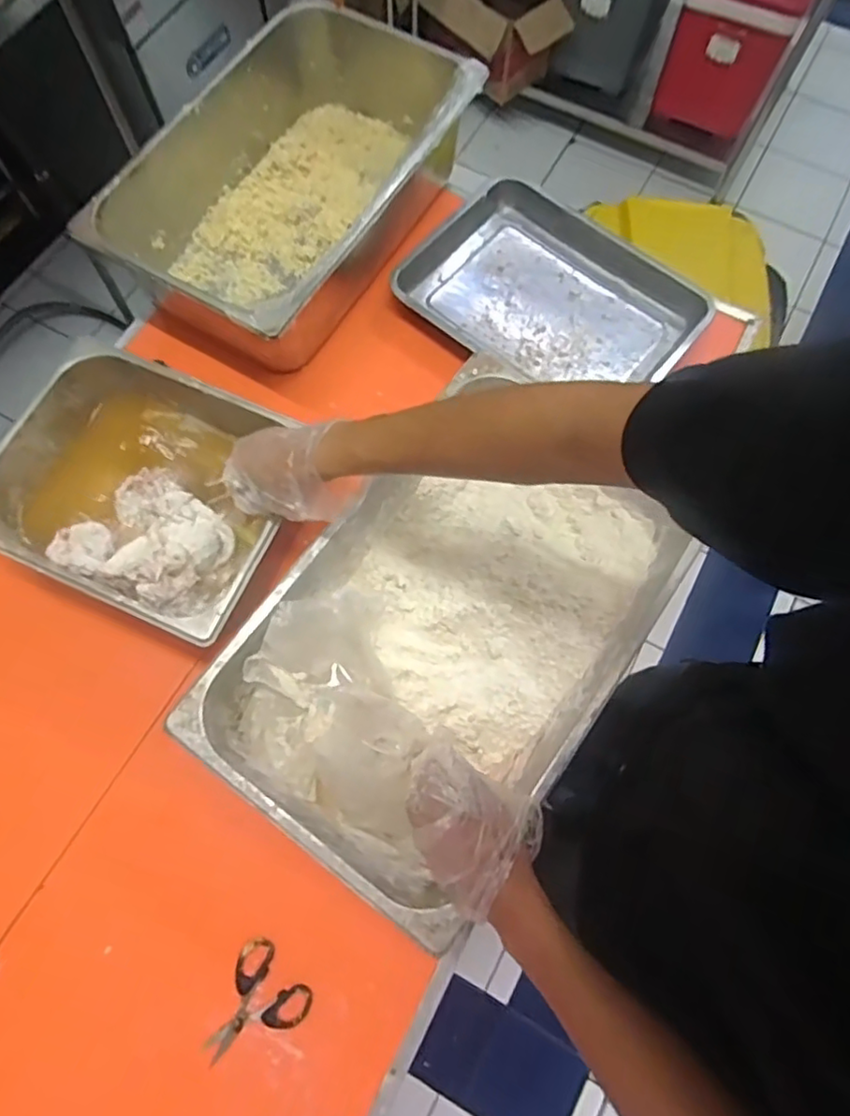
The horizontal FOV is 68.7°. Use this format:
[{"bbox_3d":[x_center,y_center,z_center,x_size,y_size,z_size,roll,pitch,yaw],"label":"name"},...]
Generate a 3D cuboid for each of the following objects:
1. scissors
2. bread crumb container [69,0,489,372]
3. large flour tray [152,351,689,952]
[{"bbox_3d":[-0.166,0.462,0.636,0.085,0.016,0.110,20,73,6],"label":"scissors"},{"bbox_3d":[-0.184,-0.532,0.892,0.341,0.146,0.529,30,74,9],"label":"bread crumb container"},{"bbox_3d":[0.027,0.082,0.686,0.317,0.146,0.484,35,75,11],"label":"large flour tray"}]

